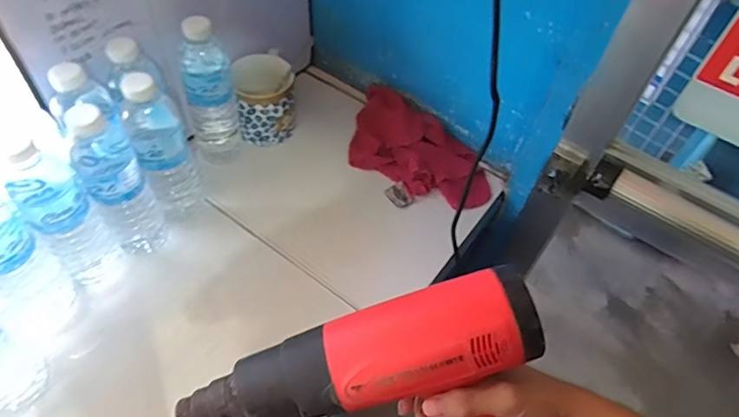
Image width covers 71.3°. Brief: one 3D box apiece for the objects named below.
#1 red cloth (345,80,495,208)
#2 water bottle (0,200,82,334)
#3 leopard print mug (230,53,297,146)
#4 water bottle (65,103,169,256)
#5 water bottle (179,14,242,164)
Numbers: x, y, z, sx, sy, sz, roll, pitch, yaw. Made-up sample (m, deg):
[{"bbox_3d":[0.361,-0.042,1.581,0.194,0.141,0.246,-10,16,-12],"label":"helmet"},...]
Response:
[{"bbox_3d":[0.069,-0.082,0.750,0.239,0.045,0.132,33,57,18],"label":"red cloth"},{"bbox_3d":[-0.350,0.050,0.505,0.064,0.186,0.062,33,57,18],"label":"water bottle"},{"bbox_3d":[-0.147,-0.149,0.735,0.080,0.113,0.079,-6,54,-10],"label":"leopard print mug"},{"bbox_3d":[-0.273,-0.023,0.562,0.060,0.199,0.052,-23,59,-21],"label":"water bottle"},{"bbox_3d":[-0.204,-0.146,0.658,0.061,0.209,0.065,-10,55,-13],"label":"water bottle"}]

